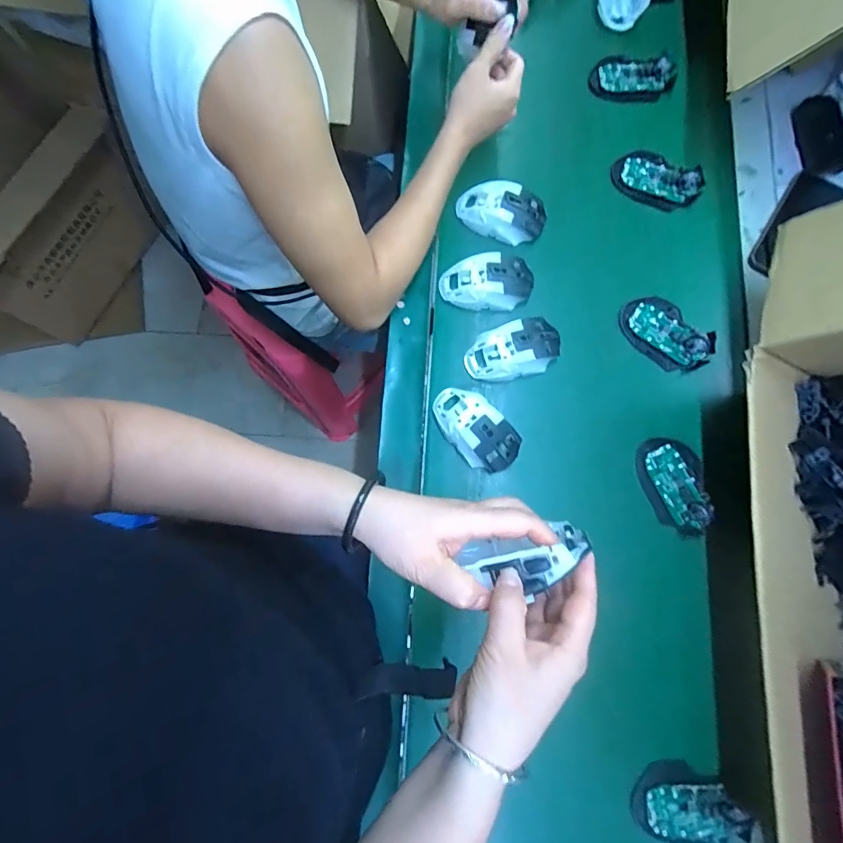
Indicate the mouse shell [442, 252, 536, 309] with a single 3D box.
[{"bbox_3d":[0.084,-0.175,0.583,0.114,0.033,0.062,-7,79,-1],"label":"mouse shell"}]

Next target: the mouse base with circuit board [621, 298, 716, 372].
[{"bbox_3d":[0.307,-0.111,0.580,0.114,0.016,0.069,42,82,8],"label":"mouse base with circuit board"}]

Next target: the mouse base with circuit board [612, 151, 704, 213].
[{"bbox_3d":[0.317,-0.326,0.619,0.114,0.016,0.066,29,81,6],"label":"mouse base with circuit board"}]

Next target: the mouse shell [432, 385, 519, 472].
[{"bbox_3d":[0.063,0.008,0.549,0.063,0.038,0.114,-39,81,-6],"label":"mouse shell"}]

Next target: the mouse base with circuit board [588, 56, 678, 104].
[{"bbox_3d":[0.298,-0.486,0.650,0.117,0.015,0.060,7,79,2],"label":"mouse base with circuit board"}]

